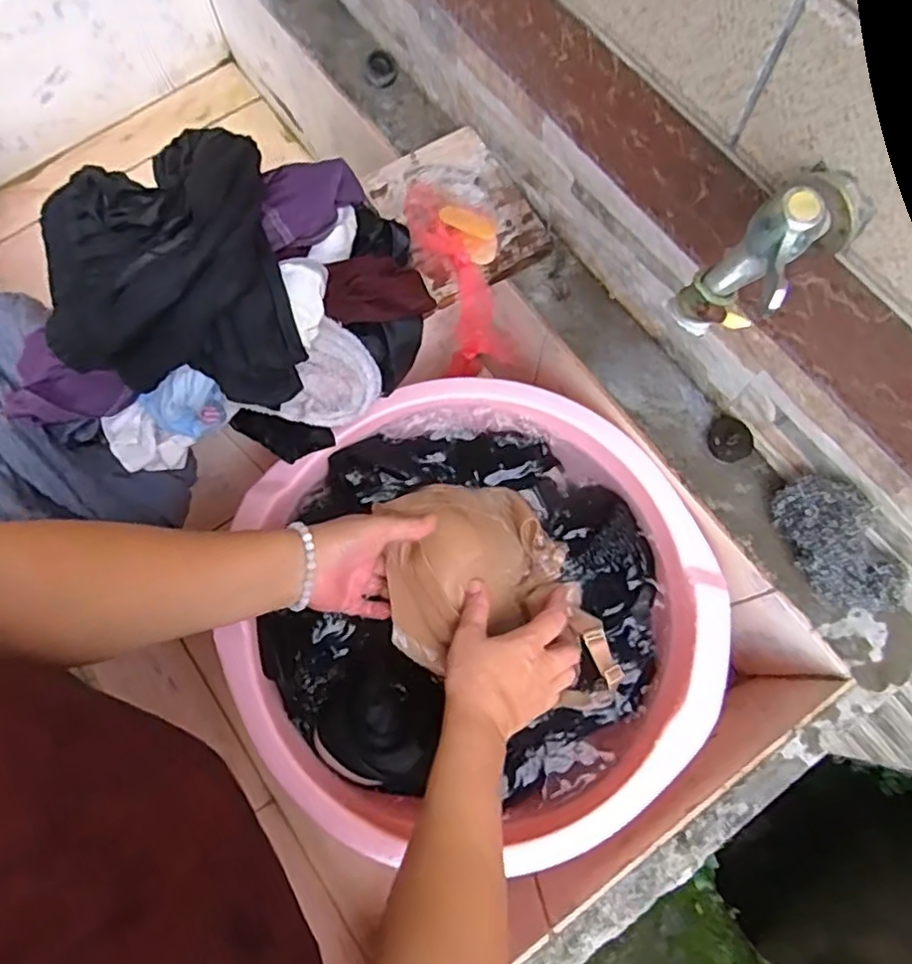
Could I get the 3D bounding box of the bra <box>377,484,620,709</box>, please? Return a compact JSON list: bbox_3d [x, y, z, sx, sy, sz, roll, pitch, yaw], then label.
[{"bbox_3d":[0.028,0.102,0.557,0.159,0.052,0.222,-22,74,-5],"label":"bra"}]

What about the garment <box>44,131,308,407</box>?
[{"bbox_3d":[-0.206,-0.150,0.460,0.156,0.098,0.181,-13,74,-2],"label":"garment"}]

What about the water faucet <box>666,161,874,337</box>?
[{"bbox_3d":[0.172,-0.127,0.338,0.103,0.068,0.046,-43,77,-10],"label":"water faucet"}]

